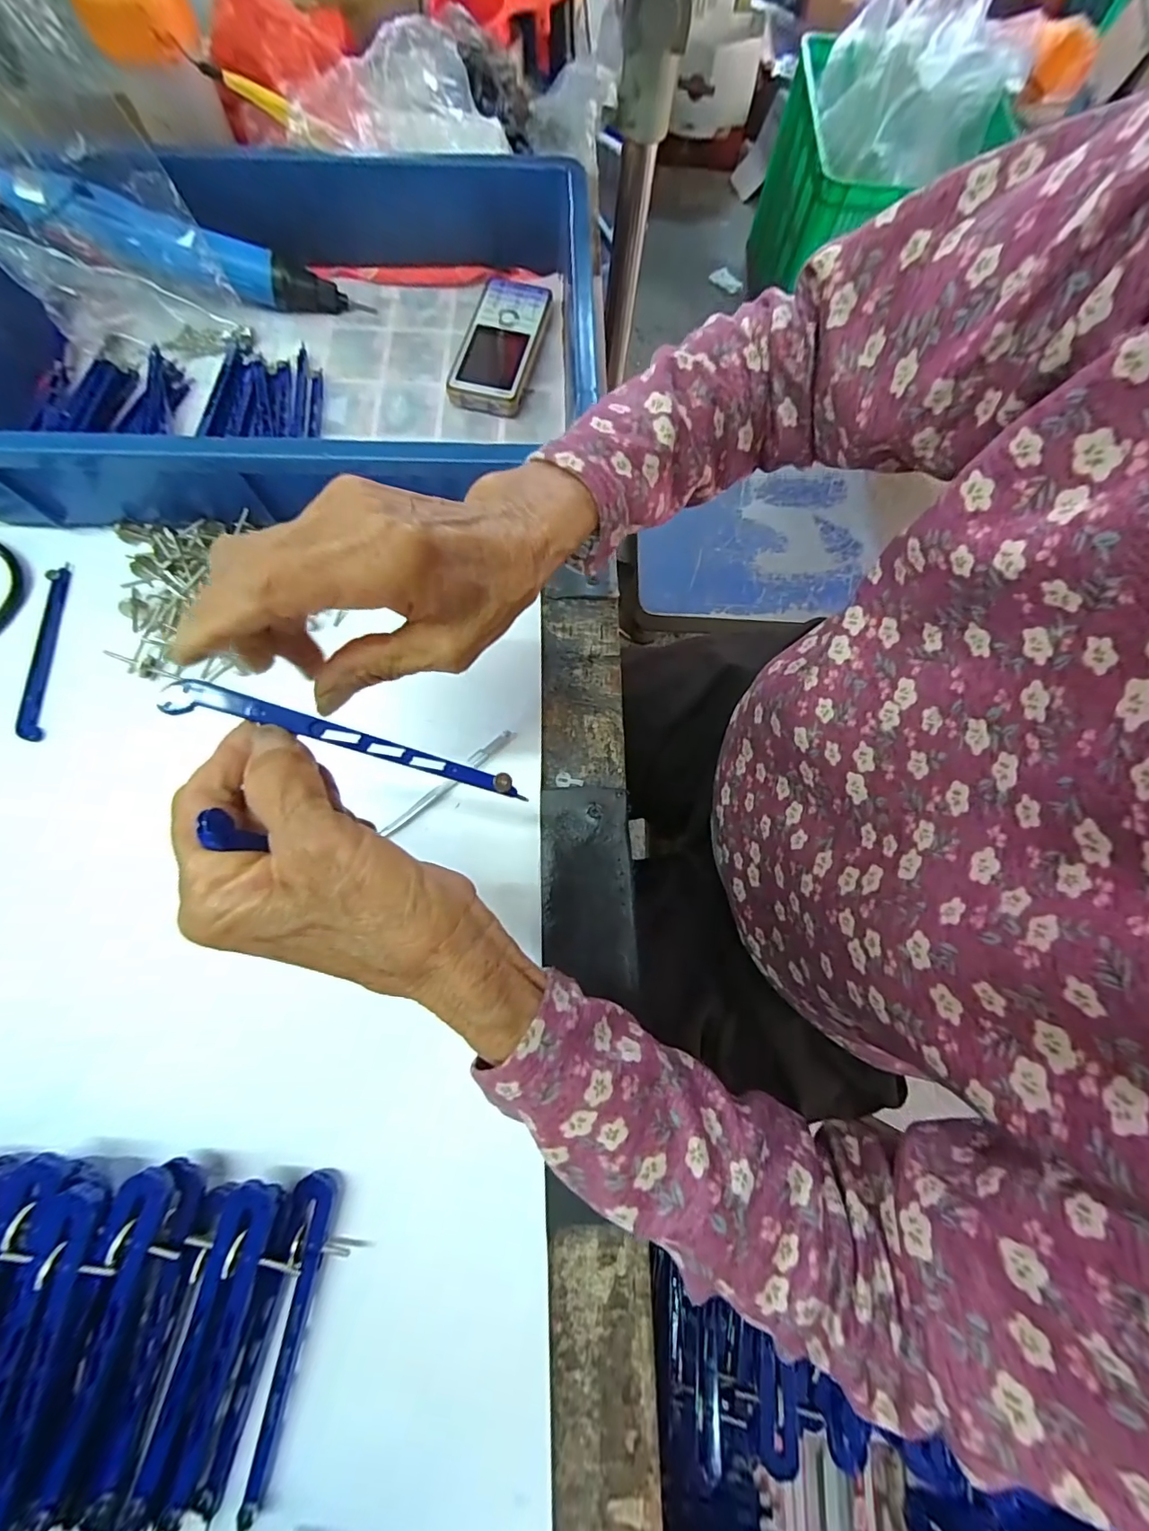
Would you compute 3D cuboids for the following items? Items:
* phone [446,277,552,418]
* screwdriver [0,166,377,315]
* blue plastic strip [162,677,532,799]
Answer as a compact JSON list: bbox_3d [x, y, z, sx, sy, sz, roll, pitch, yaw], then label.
[{"bbox_3d":[-0.060,-0.334,0.403,0.061,0.021,0.128,12,72,1],"label":"phone"},{"bbox_3d":[-0.282,-0.384,0.379,0.222,0.033,0.029,1,71,-22],"label":"screwdriver"},{"bbox_3d":[-0.076,-0.007,0.184,0.118,0.005,0.011,18,71,-19],"label":"blue plastic strip"}]

